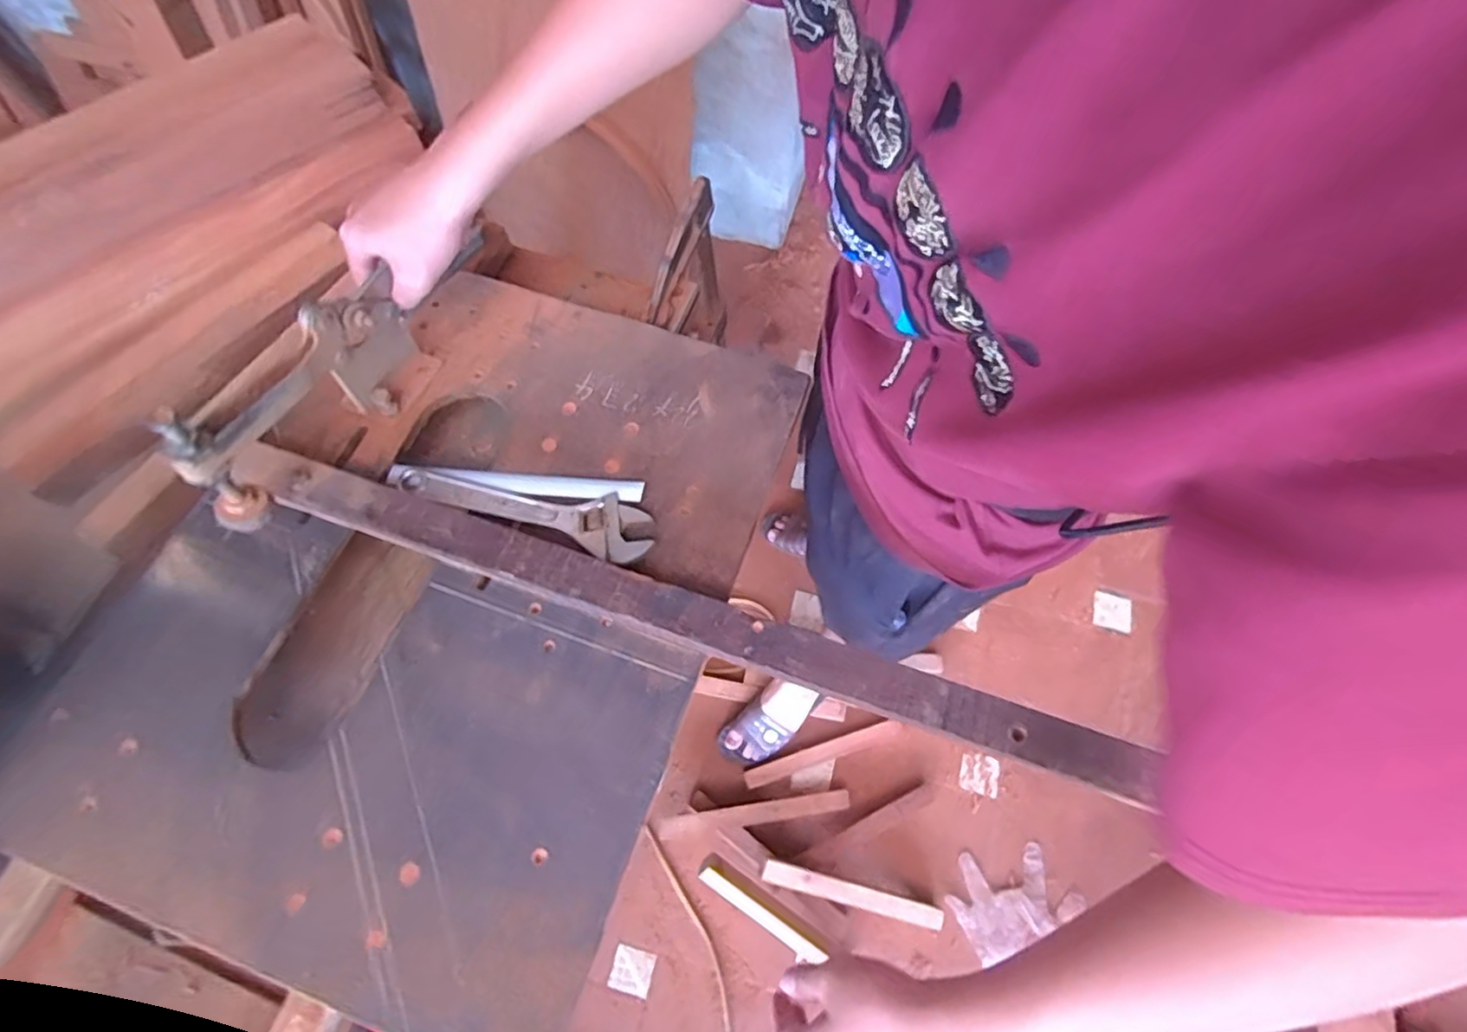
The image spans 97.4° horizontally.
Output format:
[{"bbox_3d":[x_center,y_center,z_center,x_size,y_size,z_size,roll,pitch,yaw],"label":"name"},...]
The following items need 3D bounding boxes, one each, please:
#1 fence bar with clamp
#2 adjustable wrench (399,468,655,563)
[{"bbox_3d":[-0.046,0.029,0.422,0.576,0.109,0.157,23,68,5],"label":"fence bar with clamp"},{"bbox_3d":[-0.153,-0.012,0.476,0.194,0.014,0.046,19,68,8],"label":"adjustable wrench"}]

